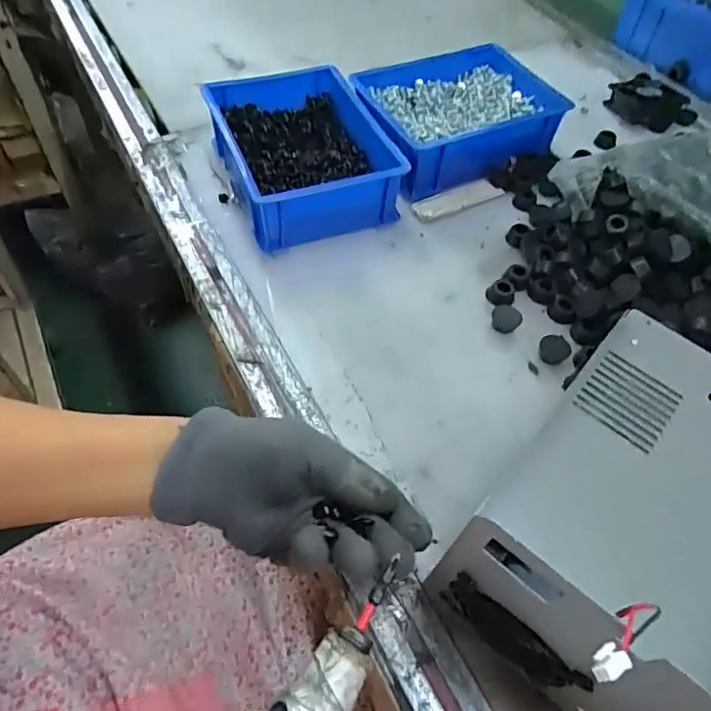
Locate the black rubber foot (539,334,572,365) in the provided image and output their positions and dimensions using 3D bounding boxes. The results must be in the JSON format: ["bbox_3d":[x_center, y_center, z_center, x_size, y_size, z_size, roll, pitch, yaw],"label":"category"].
[{"bbox_3d":[0.162,-0.003,0.450,0.025,0.009,0.025,-4,76,15],"label":"black rubber foot"}]

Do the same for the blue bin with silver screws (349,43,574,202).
[{"bbox_3d":[0.109,-0.256,0.601,0.205,0.065,0.162,-21,58,-19],"label":"blue bin with silver screws"}]

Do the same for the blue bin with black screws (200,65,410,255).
[{"bbox_3d":[-0.053,-0.198,0.556,0.147,0.074,0.199,-15,56,-16],"label":"blue bin with black screws"}]

